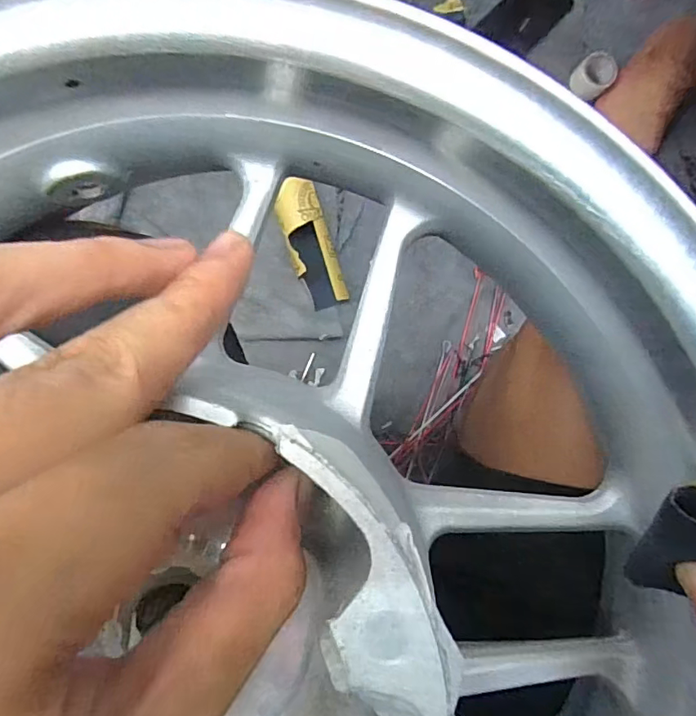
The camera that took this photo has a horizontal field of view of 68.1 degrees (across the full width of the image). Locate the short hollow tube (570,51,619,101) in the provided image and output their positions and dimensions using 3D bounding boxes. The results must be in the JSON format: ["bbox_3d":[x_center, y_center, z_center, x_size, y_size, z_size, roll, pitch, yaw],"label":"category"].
[{"bbox_3d":[0.345,-0.396,0.722,0.048,0.043,0.050,0,89,-5],"label":"short hollow tube"}]

